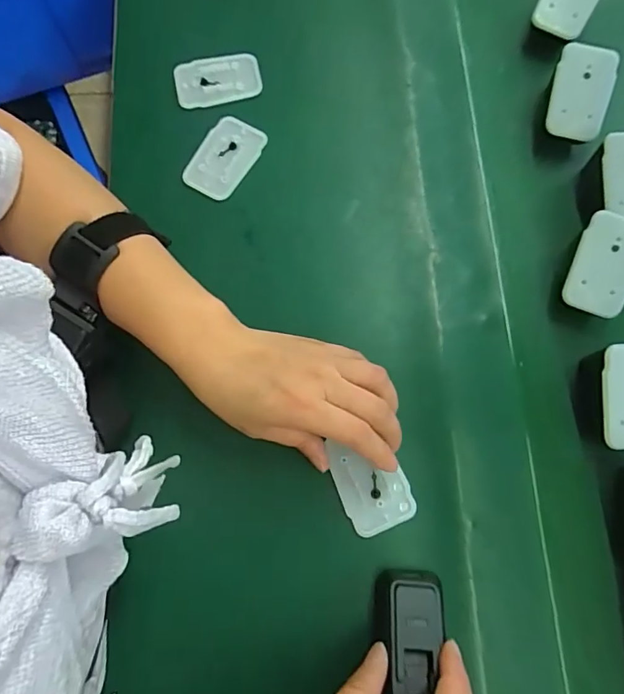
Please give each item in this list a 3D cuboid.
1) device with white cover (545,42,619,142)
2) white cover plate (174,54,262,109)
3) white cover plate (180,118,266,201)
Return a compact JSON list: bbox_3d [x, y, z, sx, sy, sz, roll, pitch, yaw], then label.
[{"bbox_3d":[0.206,-0.195,0.358,0.044,0.010,0.064,12,105,2],"label":"device with white cover"},{"bbox_3d":[-0.080,-0.226,0.395,0.071,0.005,0.042,-14,77,-4],"label":"white cover plate"},{"bbox_3d":[-0.070,-0.154,0.378,0.043,0.008,0.070,31,78,7],"label":"white cover plate"}]

